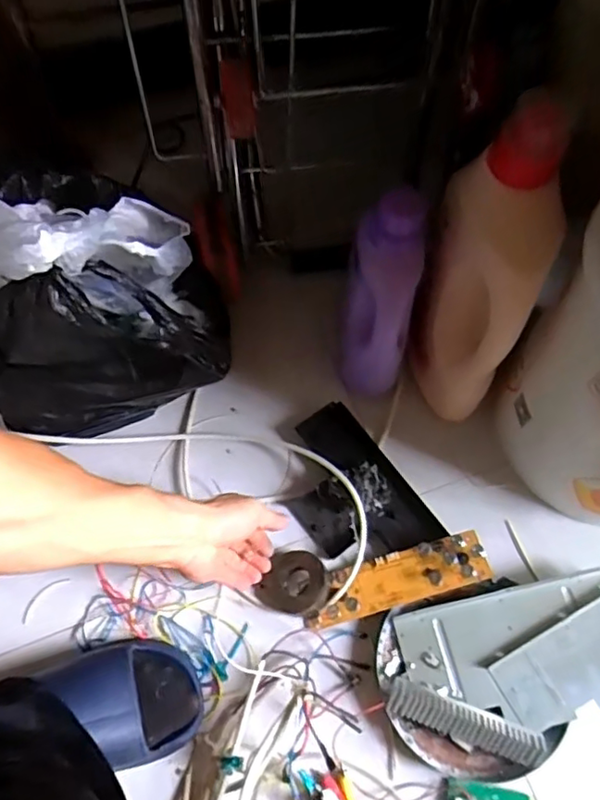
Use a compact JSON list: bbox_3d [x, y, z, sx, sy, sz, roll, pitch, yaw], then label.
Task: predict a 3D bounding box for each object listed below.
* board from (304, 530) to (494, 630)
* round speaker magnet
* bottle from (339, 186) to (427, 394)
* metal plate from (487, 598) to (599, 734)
[{"bbox_3d":[0.102,0.196,0.649,0.203,0.015,0.054,-19,61,5],"label":"board"},{"bbox_3d":[-0.006,0.202,0.658,0.075,0.023,0.075,-8,63,15],"label":"round speaker magnet"},{"bbox_3d":[0.088,-0.102,0.658,0.076,0.263,0.058,10,35,4],"label":"bottle"},{"bbox_3d":[0.304,0.274,0.620,0.192,0.009,0.093,-27,72,-6],"label":"metal plate"}]

